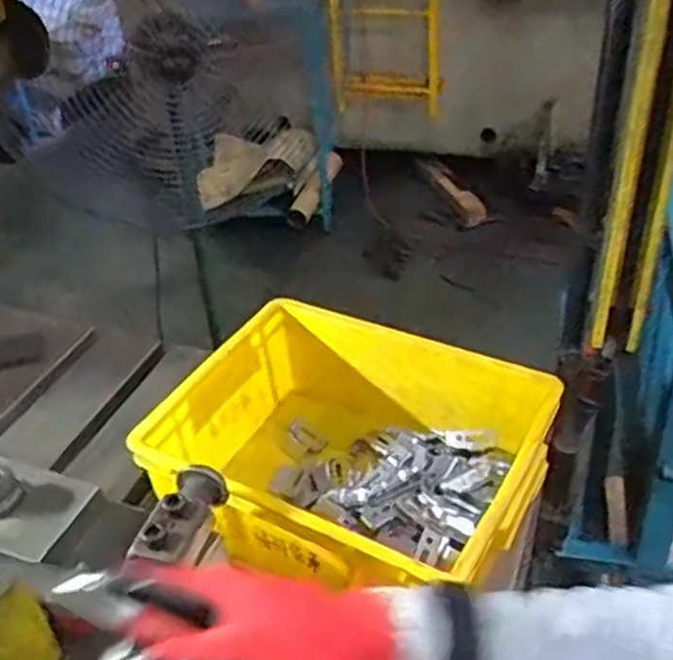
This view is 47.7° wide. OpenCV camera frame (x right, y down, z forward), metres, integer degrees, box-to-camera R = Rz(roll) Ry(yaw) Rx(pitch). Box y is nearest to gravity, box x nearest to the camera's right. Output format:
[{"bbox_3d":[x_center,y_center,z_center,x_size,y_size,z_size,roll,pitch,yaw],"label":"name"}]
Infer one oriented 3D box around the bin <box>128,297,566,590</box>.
[{"bbox_3d":[0.019,0.134,0.758,0.339,0.152,0.267,13,41,24],"label":"bin"}]

